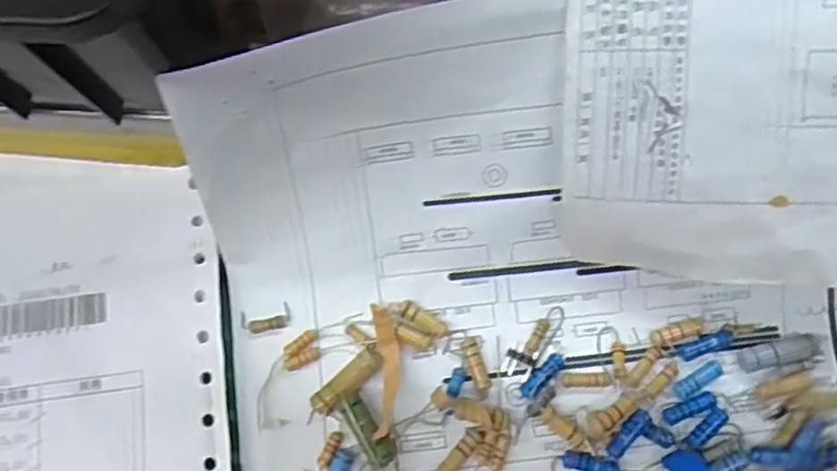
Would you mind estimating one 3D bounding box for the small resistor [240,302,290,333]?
[{"bbox_3d":[-0.049,0.026,0.222,0.016,0.004,0.008,-14,77,-5],"label":"small resistor"}]

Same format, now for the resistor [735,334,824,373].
[{"bbox_3d":[0.115,0.038,0.223,0.025,0.006,0.008,-12,77,-4],"label":"resistor"}]

